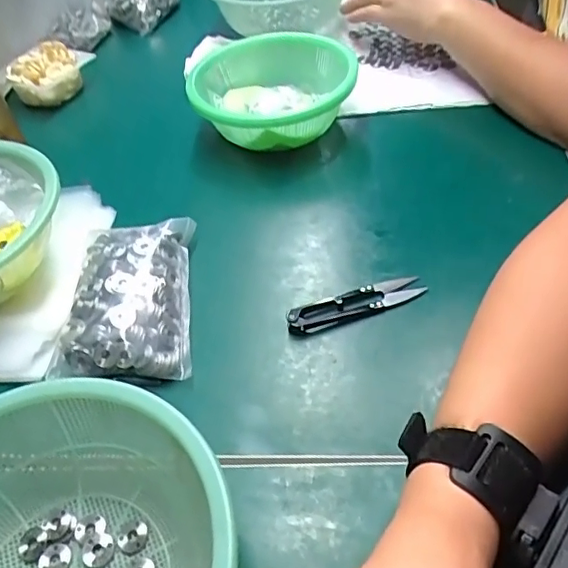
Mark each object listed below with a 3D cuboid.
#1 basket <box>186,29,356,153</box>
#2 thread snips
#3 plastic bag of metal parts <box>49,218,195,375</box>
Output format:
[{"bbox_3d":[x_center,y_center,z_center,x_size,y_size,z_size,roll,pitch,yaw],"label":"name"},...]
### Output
[{"bbox_3d":[-0.010,-0.196,0.569,0.154,0.062,0.183,2,47,9],"label":"basket"},{"bbox_3d":[0.052,0.012,0.404,0.103,0.012,0.025,-16,47,-8],"label":"thread snips"},{"bbox_3d":[-0.113,0.004,0.415,0.090,0.033,0.142,-4,47,3],"label":"plastic bag of metal parts"}]

